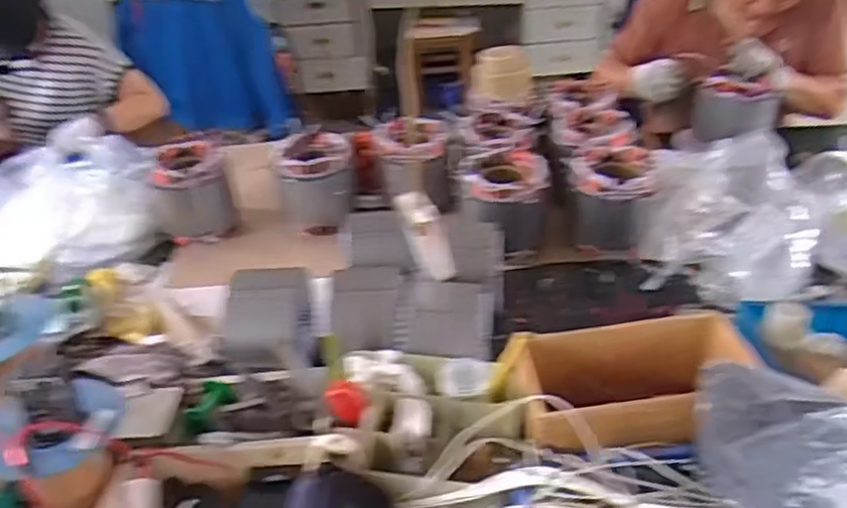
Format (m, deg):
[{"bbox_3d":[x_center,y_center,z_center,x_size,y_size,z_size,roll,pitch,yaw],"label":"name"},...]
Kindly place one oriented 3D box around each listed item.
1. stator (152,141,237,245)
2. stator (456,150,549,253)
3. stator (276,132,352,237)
[{"bbox_3d":[-0.469,-0.121,1.401,0.156,0.171,0.132,-13,35,-13],"label":"stator"},{"bbox_3d":[0.146,-0.096,1.258,0.154,0.139,0.142,1,35,7],"label":"stator"},{"bbox_3d":[-0.218,-0.136,1.373,0.153,0.158,0.160,-10,35,-9],"label":"stator"}]

